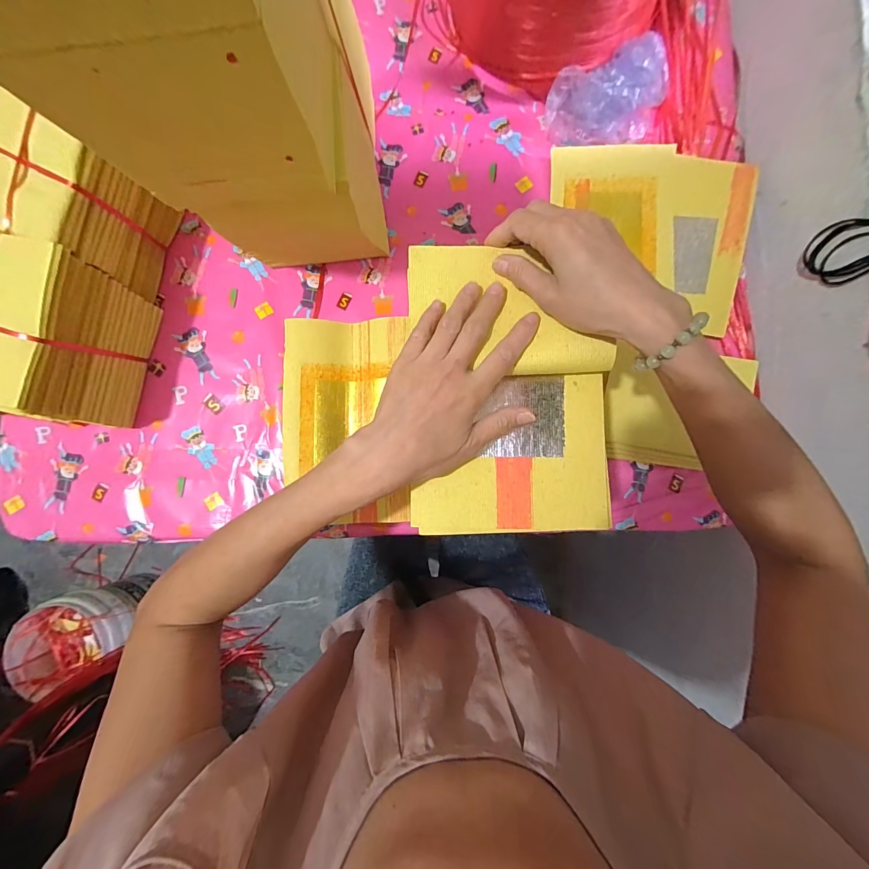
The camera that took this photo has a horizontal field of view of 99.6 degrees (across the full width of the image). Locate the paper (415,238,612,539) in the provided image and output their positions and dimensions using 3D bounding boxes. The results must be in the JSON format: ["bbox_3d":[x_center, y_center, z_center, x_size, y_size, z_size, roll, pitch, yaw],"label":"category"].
[{"bbox_3d":[0.062,-0.040,0.294,0.159,0.029,0.236,0,87,-1],"label":"paper"}]

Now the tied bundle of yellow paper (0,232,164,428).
[{"bbox_3d":[-0.426,-0.106,0.409,0.118,0.152,0.160,14,86,-1],"label":"tied bundle of yellow paper"}]

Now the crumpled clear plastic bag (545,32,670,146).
[{"bbox_3d":[0.228,-0.432,0.469,0.137,0.070,0.088,-24,88,-3],"label":"crumpled clear plastic bag"}]

